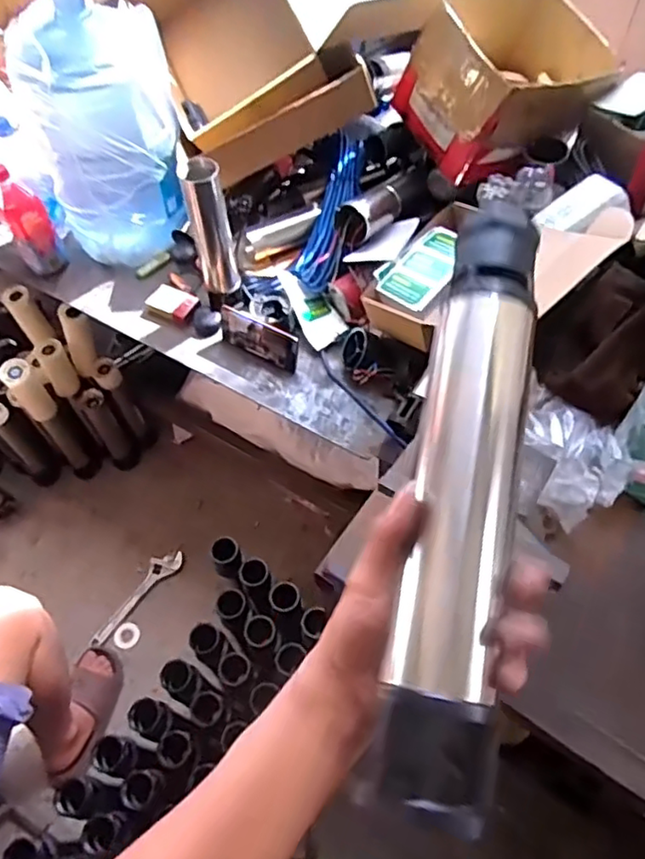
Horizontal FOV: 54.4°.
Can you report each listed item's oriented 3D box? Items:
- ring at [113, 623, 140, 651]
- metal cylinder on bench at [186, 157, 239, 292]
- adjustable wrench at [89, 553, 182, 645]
[{"bbox_3d":[-0.466,0.494,1.497,0.058,0.015,0.060,-1,58,2],"label":"ring"},{"bbox_3d":[-0.192,-0.344,1.084,0.067,0.240,0.054,-14,59,-6],"label":"metal cylinder on bench"},{"bbox_3d":[-0.460,0.405,1.543,0.061,0.018,0.282,36,67,22],"label":"adjustable wrench"}]

